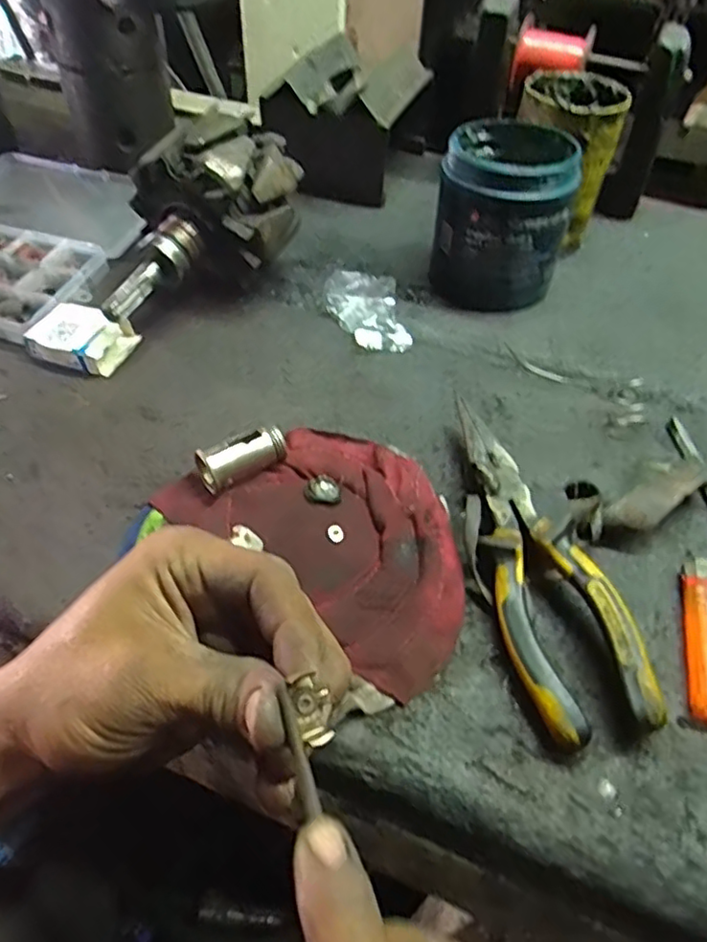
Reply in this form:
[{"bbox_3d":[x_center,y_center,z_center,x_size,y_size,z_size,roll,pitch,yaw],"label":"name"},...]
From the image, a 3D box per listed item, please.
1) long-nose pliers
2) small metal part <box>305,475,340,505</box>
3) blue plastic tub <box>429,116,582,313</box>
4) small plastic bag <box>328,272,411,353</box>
[{"bbox_3d":[0.083,0.034,0.298,0.050,0.022,0.182,-7,53,-9],"label":"long-nose pliers"},{"bbox_3d":[-0.016,0.010,0.318,0.017,0.004,0.019,-5,53,-7],"label":"small metal part"},{"bbox_3d":[0.108,-0.185,0.447,0.087,0.105,0.095,2,52,-2],"label":"blue plastic tub"},{"bbox_3d":[0.011,-0.112,0.436,0.051,0.025,0.063,-8,53,-10],"label":"small plastic bag"}]

